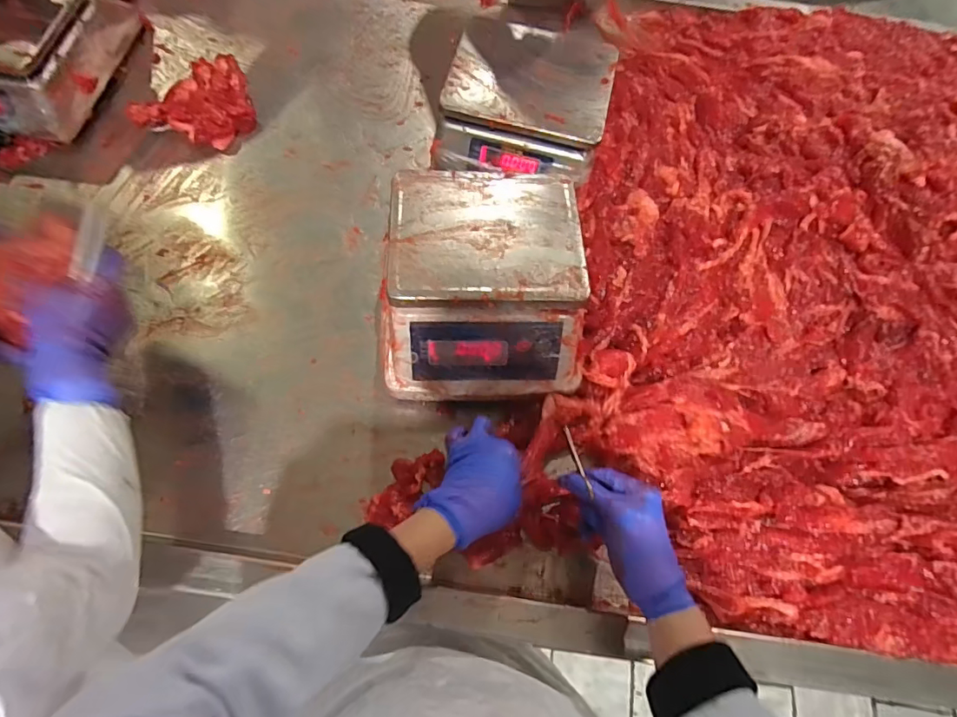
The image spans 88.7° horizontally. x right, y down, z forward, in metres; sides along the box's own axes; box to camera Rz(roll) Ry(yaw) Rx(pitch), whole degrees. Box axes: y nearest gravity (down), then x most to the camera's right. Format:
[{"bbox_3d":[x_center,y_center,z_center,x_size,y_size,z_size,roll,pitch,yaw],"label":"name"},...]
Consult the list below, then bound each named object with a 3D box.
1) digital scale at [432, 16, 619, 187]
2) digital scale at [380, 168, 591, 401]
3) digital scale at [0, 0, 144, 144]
[{"bbox_3d":[0.069,-0.368,0.707,0.220,0.097,0.218,13,68,3],"label":"digital scale"},{"bbox_3d":[0.001,-0.086,0.557,0.223,0.108,0.239,-2,68,-3],"label":"digital scale"},{"bbox_3d":[-0.678,-0.462,0.704,0.231,0.110,0.256,8,68,1],"label":"digital scale"}]

